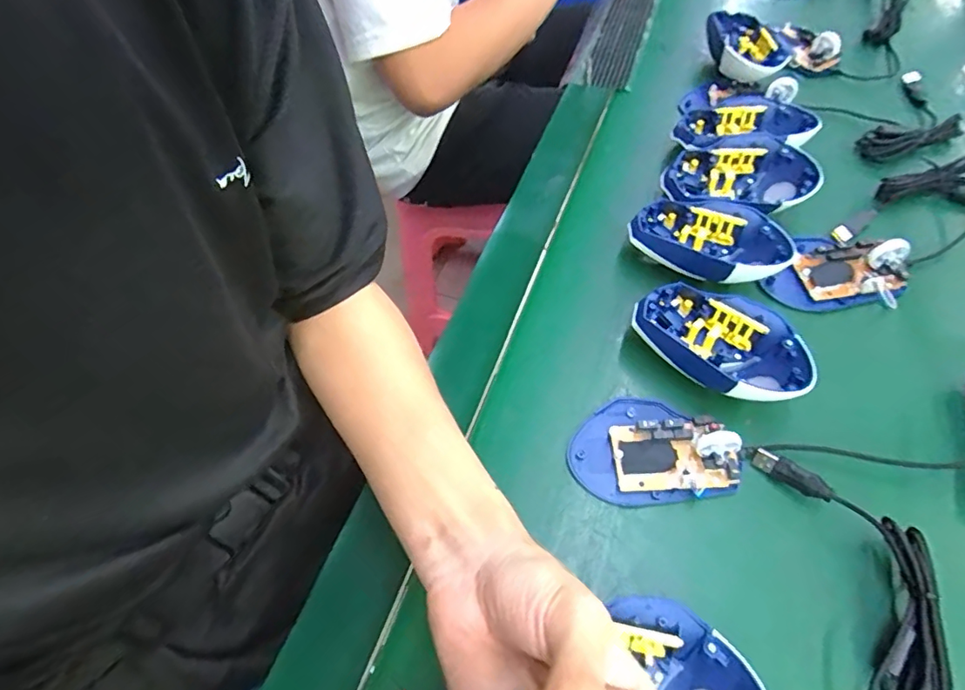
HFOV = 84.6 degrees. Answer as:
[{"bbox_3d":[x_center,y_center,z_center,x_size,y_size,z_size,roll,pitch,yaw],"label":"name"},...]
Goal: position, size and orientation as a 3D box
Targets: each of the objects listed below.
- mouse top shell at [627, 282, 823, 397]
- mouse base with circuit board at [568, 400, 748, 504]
[{"bbox_3d":[0.169,0.001,0.382,0.117,0.041,0.070,33,66,23],"label":"mouse top shell"},{"bbox_3d":[0.111,0.065,0.352,0.101,0.028,0.069,-6,57,1],"label":"mouse base with circuit board"}]

